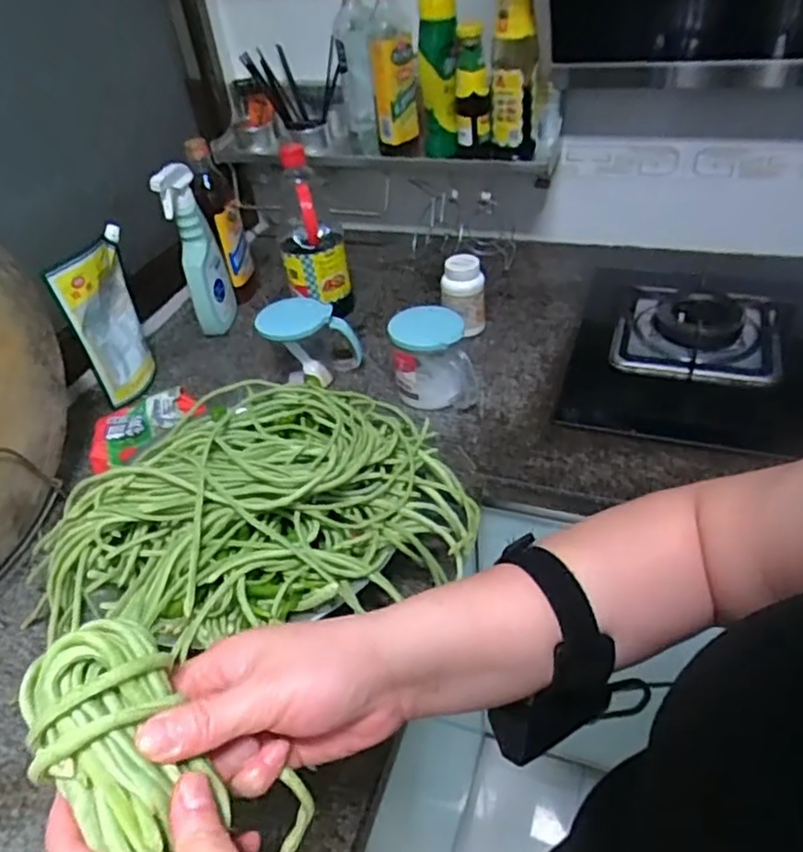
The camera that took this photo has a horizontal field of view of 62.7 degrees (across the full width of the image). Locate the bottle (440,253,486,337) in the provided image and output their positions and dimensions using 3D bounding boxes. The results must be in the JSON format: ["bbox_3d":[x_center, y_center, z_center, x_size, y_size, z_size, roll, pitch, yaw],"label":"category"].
[{"bbox_3d":[0.089,-0.182,0.949,0.062,0.111,0.062,-2,40,6],"label":"bottle"}]

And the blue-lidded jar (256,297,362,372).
[{"bbox_3d":[-0.131,-0.118,0.916,0.123,0.104,0.095,-27,44,-22],"label":"blue-lidded jar"}]

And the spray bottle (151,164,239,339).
[{"bbox_3d":[-0.314,-0.267,0.996,0.054,0.251,0.085,7,42,22],"label":"spray bottle"}]

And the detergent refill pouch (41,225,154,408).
[{"bbox_3d":[-0.398,-0.147,0.908,0.043,0.200,0.145,-4,40,4],"label":"detergent refill pouch"}]

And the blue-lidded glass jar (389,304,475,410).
[{"bbox_3d":[0.039,-0.085,0.851,0.098,0.108,0.101,-4,40,4],"label":"blue-lidded glass jar"}]

